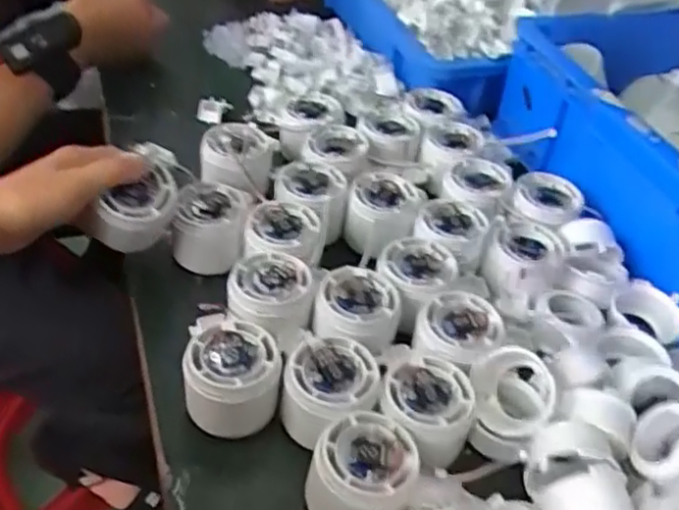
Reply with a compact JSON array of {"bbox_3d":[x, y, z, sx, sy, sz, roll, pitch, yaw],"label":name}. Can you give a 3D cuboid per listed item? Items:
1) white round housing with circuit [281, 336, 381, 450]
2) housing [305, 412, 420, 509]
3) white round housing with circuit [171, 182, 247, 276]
[{"bbox_3d":[-0.005,0.085,0.432,0.055,0.046,0.054,3,43,-3],"label":"white round housing with circuit"},{"bbox_3d":[0.013,0.127,0.394,0.055,0.044,0.061,18,44,13],"label":"housing"},{"bbox_3d":[-0.099,-0.018,0.529,0.054,0.052,0.053,3,43,-3],"label":"white round housing with circuit"}]

